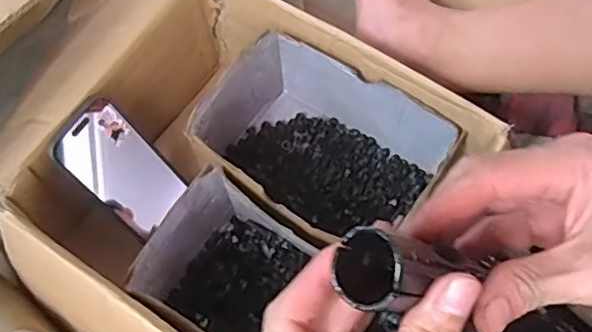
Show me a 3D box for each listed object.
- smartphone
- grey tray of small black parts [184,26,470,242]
[{"bbox_3d":[-0.155,0.003,0.551,0.010,0.130,0.071,13,60,41],"label":"smartphone"},{"bbox_3d":[0.018,-0.011,0.579,0.210,0.102,0.154,36,68,18],"label":"grey tray of small black parts"}]

